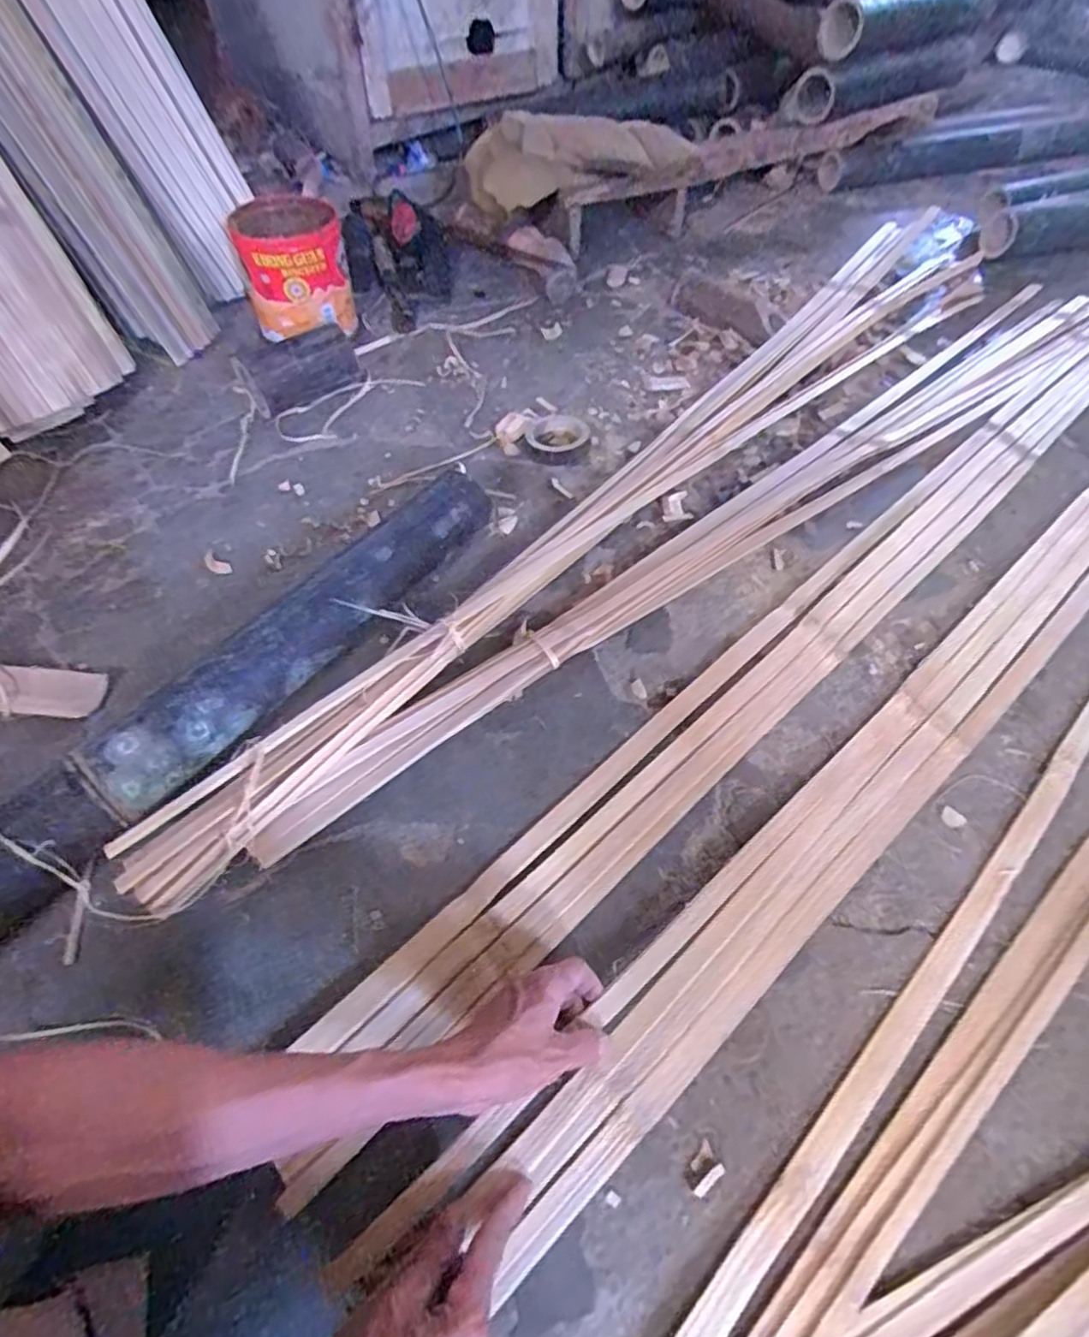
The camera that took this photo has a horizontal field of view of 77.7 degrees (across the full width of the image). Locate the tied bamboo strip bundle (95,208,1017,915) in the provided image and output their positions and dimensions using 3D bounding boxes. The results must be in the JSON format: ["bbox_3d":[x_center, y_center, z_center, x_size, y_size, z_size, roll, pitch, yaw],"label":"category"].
[{"bbox_3d":[0.136,-0.253,0.840,1.398,0.055,0.218,-37,63,-22],"label":"tied bamboo strip bundle"}]

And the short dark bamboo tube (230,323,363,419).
[{"bbox_3d":[-0.341,-0.415,0.946,0.158,0.069,0.093,-24,59,-15],"label":"short dark bamboo tube"}]

